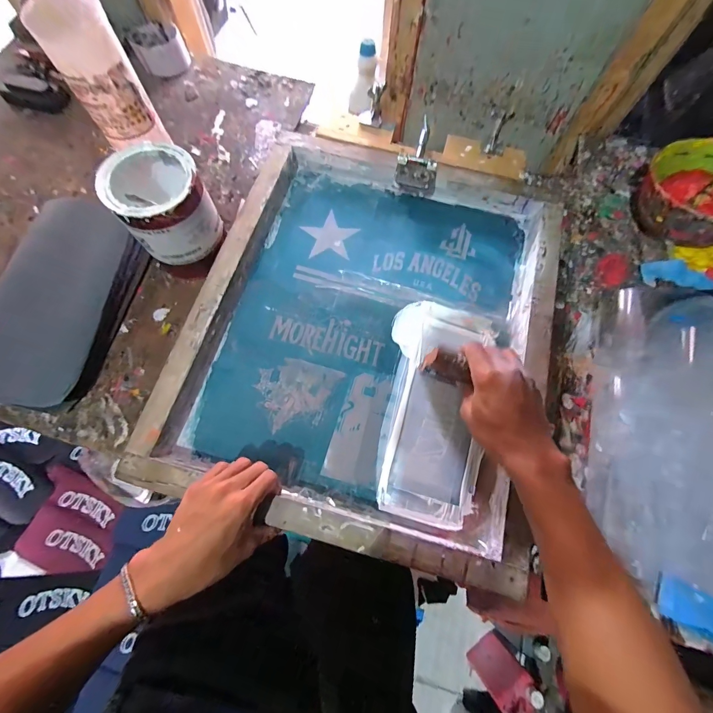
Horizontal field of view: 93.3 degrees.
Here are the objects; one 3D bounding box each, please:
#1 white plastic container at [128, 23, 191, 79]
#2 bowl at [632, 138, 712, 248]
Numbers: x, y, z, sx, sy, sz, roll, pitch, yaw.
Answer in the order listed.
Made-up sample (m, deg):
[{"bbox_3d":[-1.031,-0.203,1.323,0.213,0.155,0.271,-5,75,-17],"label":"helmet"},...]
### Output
[{"bbox_3d":[-0.359,-0.560,0.622,0.087,0.046,0.064,-29,74,-12],"label":"white plastic container"},{"bbox_3d":[0.508,-0.237,0.504,0.178,0.097,0.160,-25,74,-9],"label":"bowl"}]

